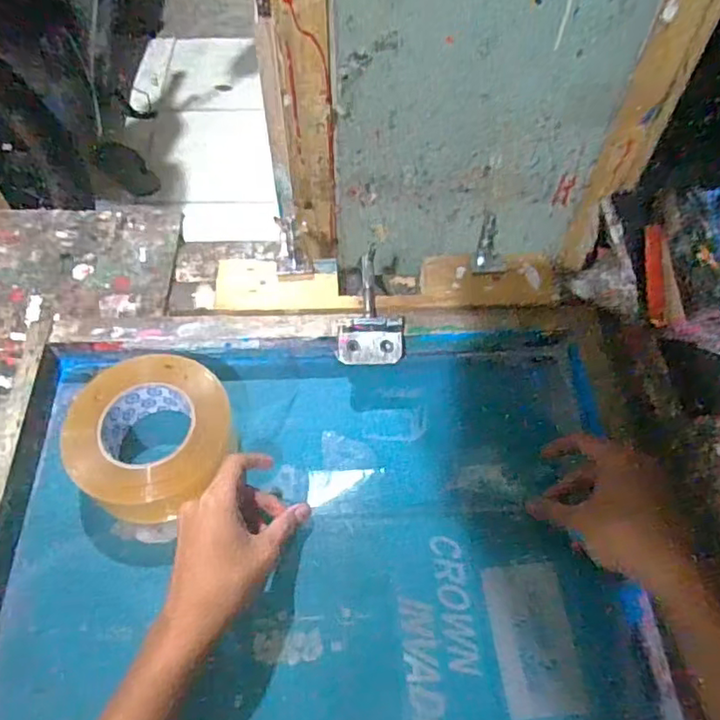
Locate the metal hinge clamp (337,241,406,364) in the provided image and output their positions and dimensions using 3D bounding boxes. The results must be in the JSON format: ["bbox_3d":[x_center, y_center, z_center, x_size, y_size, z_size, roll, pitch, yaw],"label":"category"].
[{"bbox_3d":[0.009,-0.051,0.579,0.060,0.029,0.117,-2,57,-1],"label":"metal hinge clamp"}]

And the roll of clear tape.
[{"bbox_3d":[-0.181,0.065,0.534,0.130,0.059,0.127,0,59,0],"label":"roll of clear tape"}]

